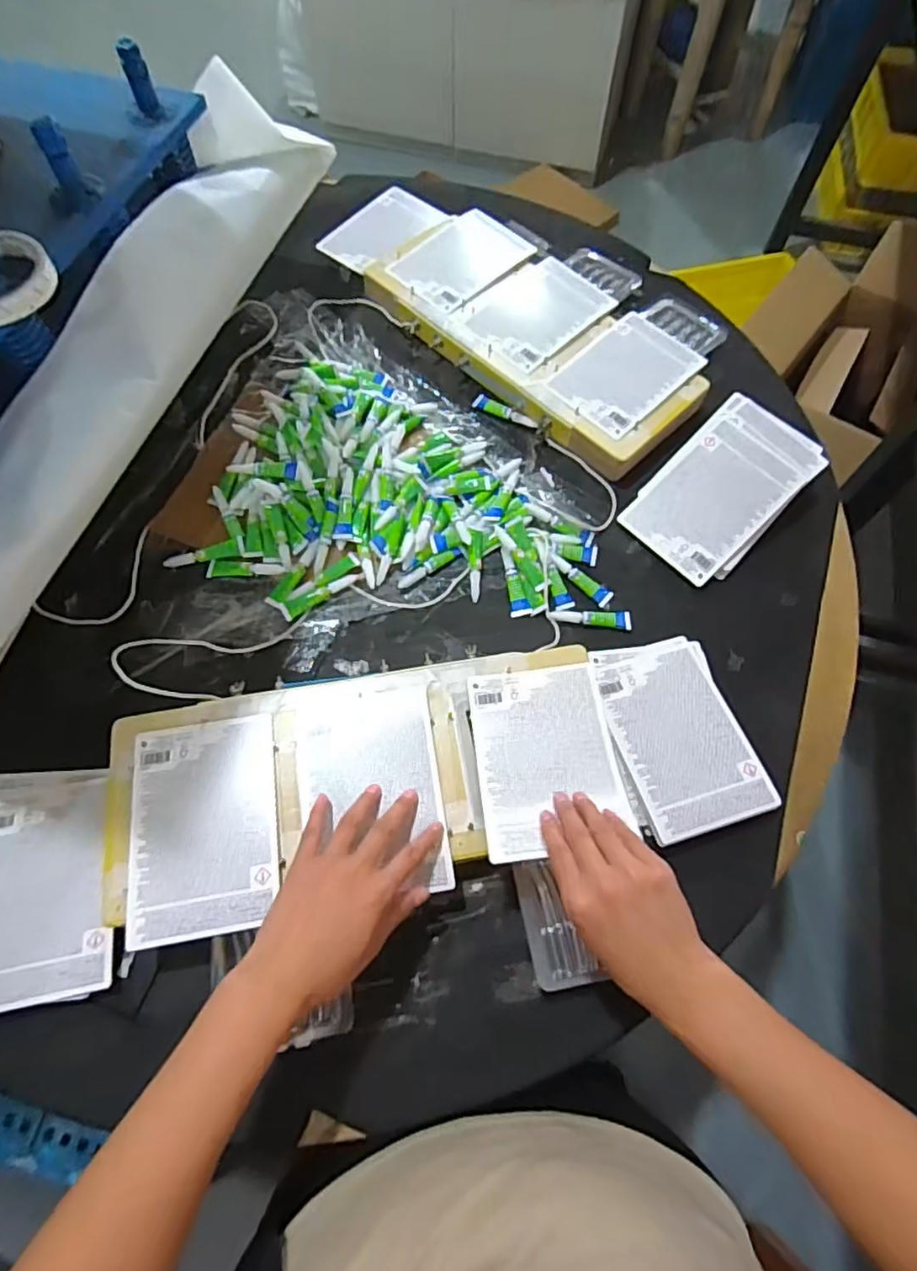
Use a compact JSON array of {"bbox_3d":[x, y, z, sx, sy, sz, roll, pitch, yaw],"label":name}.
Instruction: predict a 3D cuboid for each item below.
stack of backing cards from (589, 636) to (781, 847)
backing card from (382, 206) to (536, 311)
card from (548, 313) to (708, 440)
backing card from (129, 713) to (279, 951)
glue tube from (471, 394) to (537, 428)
[{"bbox_3d":[0.201,0.088,0.568,0.119,0.019,0.182,-13,66,-7],"label":"stack of backing cards"},{"bbox_3d":[0.007,-0.487,0.791,0.115,0.009,0.175,40,70,16],"label":"backing card"},{"bbox_3d":[0.196,-0.307,0.711,0.167,0.009,0.114,-42,72,-18],"label":"card"},{"bbox_3d":[-0.206,0.153,0.498,0.115,0.005,0.166,-8,65,-5],"label":"backing card"},{"bbox_3d":[0.055,-0.262,0.724,0.082,0.014,0.015,33,68,14],"label":"glue tube"}]

